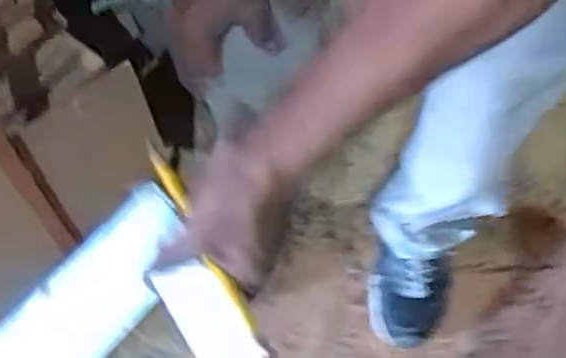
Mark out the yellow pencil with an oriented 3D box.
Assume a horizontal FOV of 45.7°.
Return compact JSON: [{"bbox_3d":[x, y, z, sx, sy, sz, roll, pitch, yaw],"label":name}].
[{"bbox_3d":[-0.057,0.034,0.448,0.013,0.012,0.157,-28,65,-14],"label":"yellow pencil"}]

